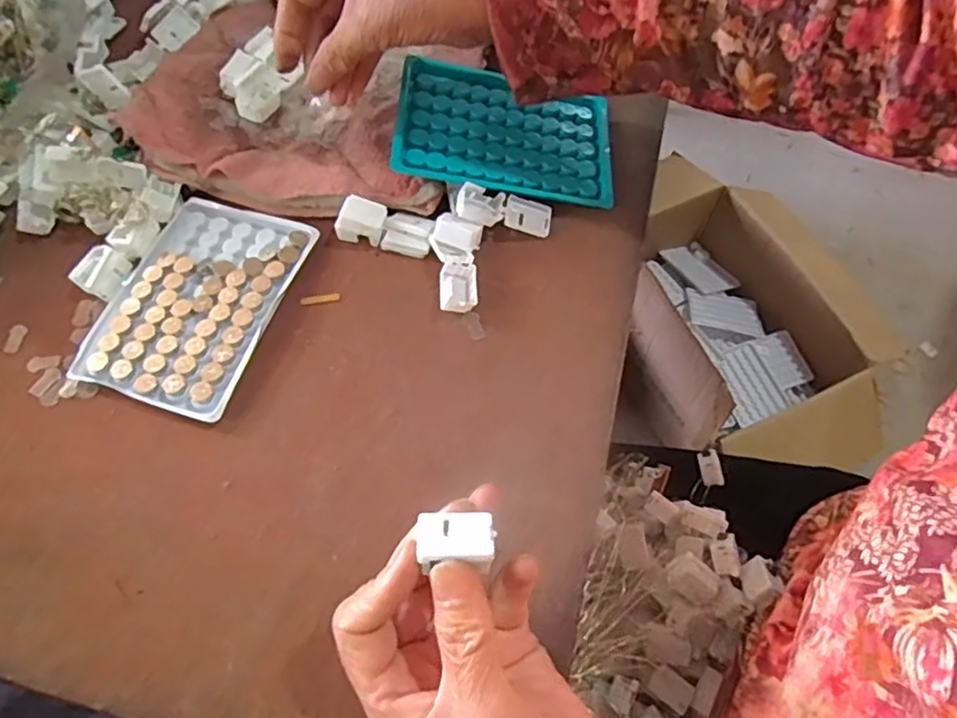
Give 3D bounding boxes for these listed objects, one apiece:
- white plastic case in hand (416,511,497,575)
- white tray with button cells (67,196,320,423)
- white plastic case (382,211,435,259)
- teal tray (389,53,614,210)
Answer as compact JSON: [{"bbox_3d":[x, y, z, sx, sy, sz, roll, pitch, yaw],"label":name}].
[{"bbox_3d":[-0.008,0.065,0.234,0.027,0.010,0.022,0,37,-2],"label":"white plastic case in hand"},{"bbox_3d":[-0.158,-0.036,0.369,0.092,0.005,0.129,17,65,10],"label":"white tray with button cells"},{"bbox_3d":[-0.040,-0.073,0.384,0.029,0.012,0.024,16,64,9],"label":"white plastic case"},{"bbox_3d":[0.018,-0.139,0.401,0.133,0.004,0.092,10,63,-7],"label":"teal tray"}]

